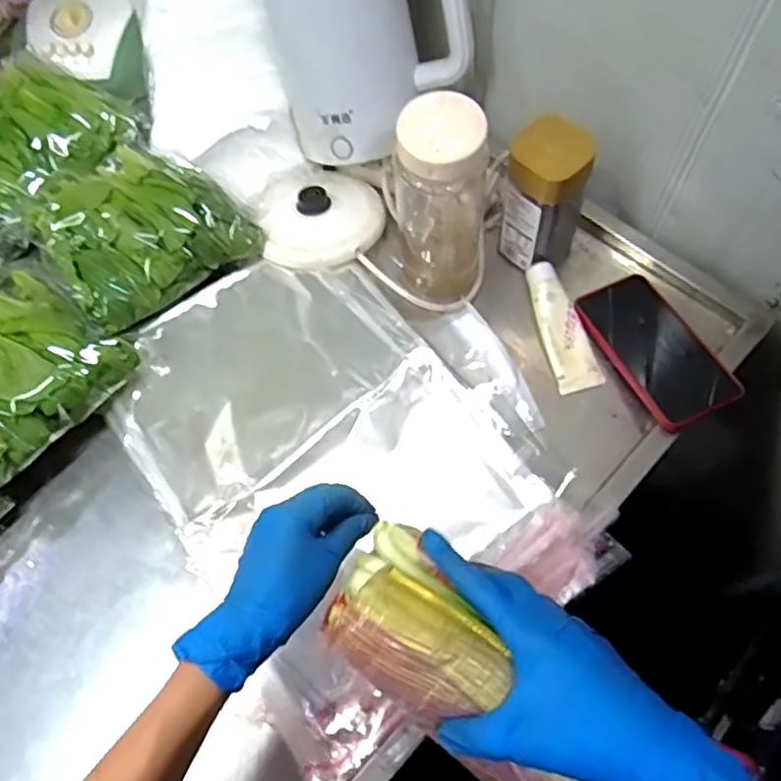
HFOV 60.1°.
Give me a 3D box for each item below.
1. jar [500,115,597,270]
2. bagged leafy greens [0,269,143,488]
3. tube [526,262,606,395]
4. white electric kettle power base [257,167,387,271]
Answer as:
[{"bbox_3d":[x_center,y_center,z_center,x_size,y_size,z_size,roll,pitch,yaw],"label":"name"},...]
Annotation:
[{"bbox_3d":[0.144,-0.180,0.641,0.061,0.152,0.064,-40,69,-17],"label":"jar"},{"bbox_3d":[-0.365,-0.016,0.612,0.194,0.047,0.194,34,69,17],"label":"bagged leafy greens"},{"bbox_3d":[0.166,-0.063,0.657,0.042,0.024,0.132,-14,63,-5],"label":"tube"},{"bbox_3d":[-0.071,-0.182,0.708,0.129,0.028,0.121,-1,63,1],"label":"white electric kettle power base"}]

